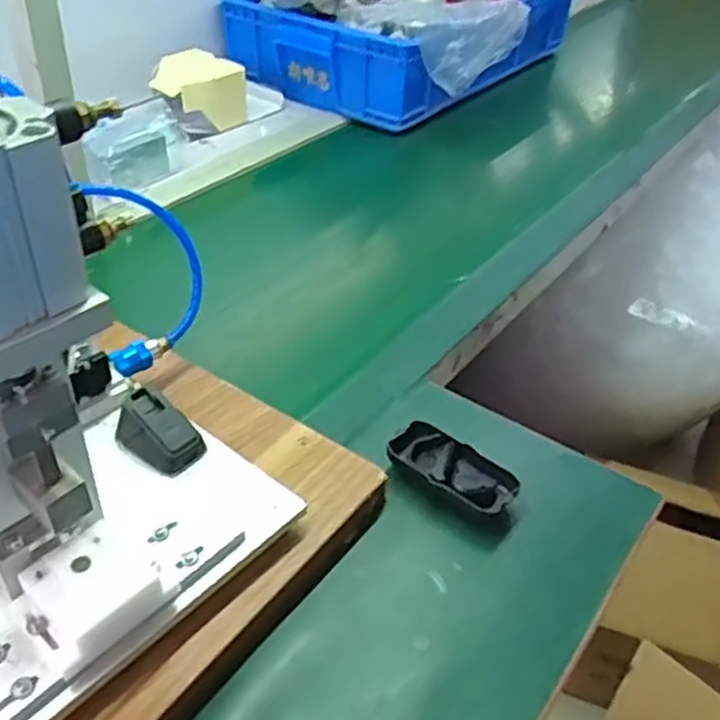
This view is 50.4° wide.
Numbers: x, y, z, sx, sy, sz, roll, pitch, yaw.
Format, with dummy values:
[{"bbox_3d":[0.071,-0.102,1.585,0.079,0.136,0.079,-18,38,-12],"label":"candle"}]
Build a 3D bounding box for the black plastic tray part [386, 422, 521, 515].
[{"bbox_3d":[0.078,0.092,0.641,0.105,0.023,0.053,28,45,26],"label":"black plastic tray part"}]

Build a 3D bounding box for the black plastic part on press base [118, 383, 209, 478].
[{"bbox_3d":[-0.154,0.053,0.584,0.065,0.037,0.041,26,44,24],"label":"black plastic part on press base"}]

